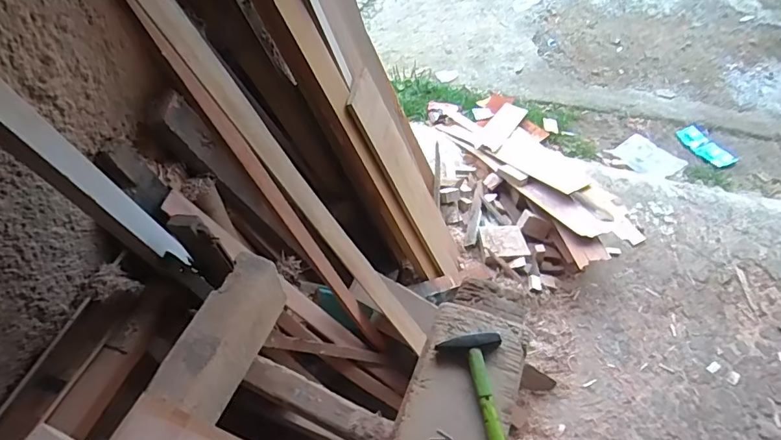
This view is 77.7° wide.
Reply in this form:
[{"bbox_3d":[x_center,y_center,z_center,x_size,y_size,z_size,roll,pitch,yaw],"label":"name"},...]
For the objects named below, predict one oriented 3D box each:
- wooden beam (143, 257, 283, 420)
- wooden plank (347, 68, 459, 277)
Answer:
[{"bbox_3d":[-0.254,0.184,0.748,0.069,0.123,0.241,15,51,15],"label":"wooden beam"},{"bbox_3d":[0.062,-0.085,1.299,0.026,0.662,0.176,-7,44,28],"label":"wooden plank"}]

